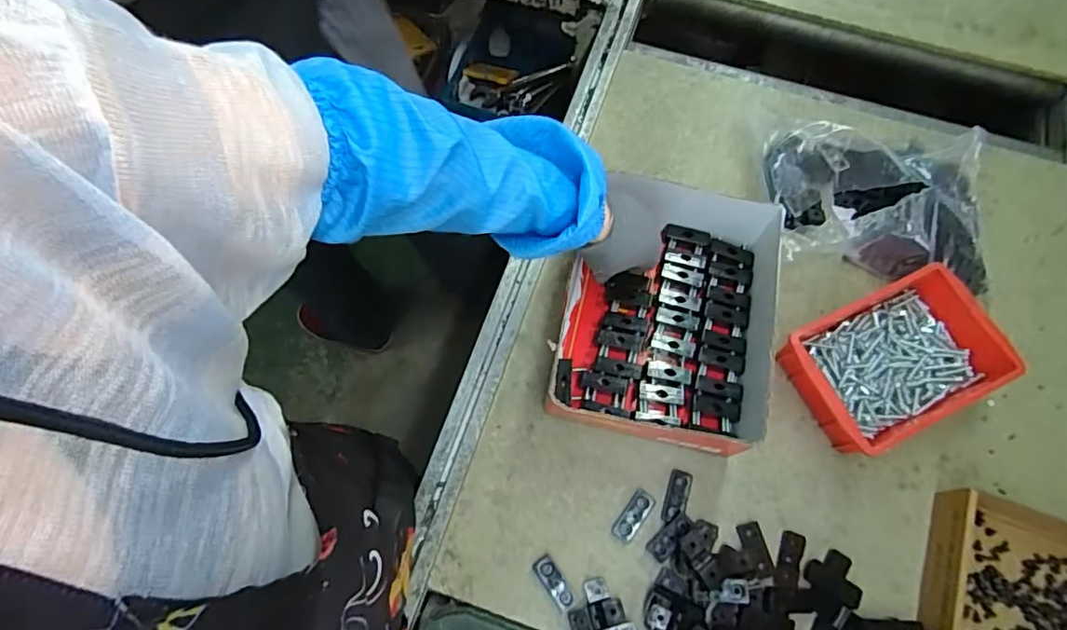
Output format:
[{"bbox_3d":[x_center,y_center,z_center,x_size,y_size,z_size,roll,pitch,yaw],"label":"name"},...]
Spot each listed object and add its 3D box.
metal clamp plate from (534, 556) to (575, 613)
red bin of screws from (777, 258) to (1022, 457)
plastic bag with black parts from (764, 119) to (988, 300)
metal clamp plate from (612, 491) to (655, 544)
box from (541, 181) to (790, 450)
[{"bbox_3d":[0.020,0.251,0.517,0.019,0.006,0.048,-34,70,-12],"label":"metal clamp plate"},{"bbox_3d":[0.370,0.047,0.568,0.207,0.059,0.133,-25,69,-9],"label":"red bin of screws"},{"bbox_3d":[0.387,-0.136,0.622,0.239,0.092,0.183,7,67,4],"label":"plastic bag with black parts"},{"bbox_3d":[0.097,0.195,0.535,0.021,0.004,0.050,36,72,15],"label":"metal clamp plate"},{"bbox_3d":[0.144,-0.001,0.568,0.222,0.092,0.240,11,68,6],"label":"box"}]

